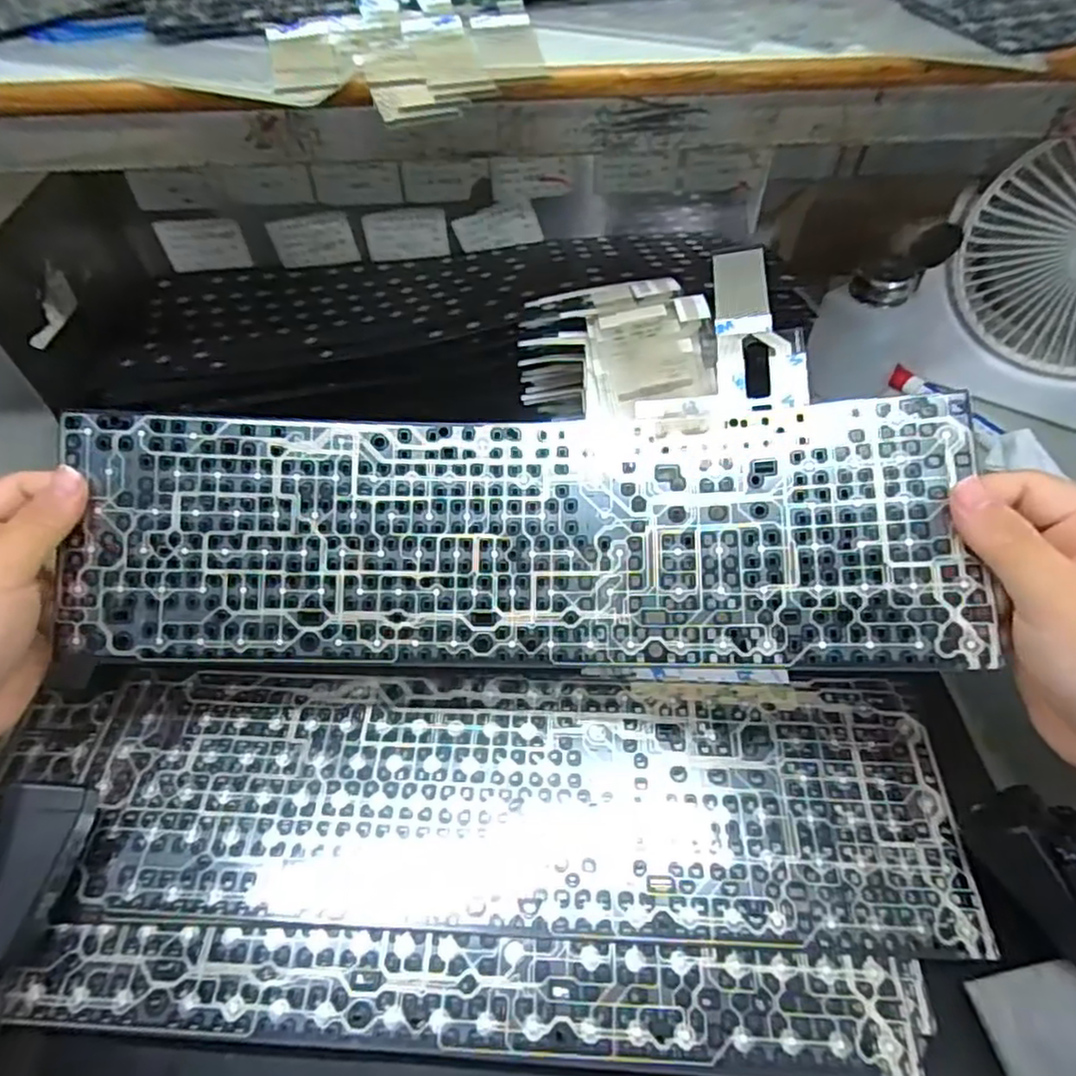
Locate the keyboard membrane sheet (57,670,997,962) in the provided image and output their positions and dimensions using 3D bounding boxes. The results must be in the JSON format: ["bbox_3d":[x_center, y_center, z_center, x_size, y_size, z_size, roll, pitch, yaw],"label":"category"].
[{"bbox_3d":[-0.010,0.124,0.333,0.406,0.007,0.123,1,53,3],"label":"keyboard membrane sheet"}]

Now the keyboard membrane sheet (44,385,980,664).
[{"bbox_3d":[-0.018,0.000,0.323,0.407,0.031,0.119,-1,80,6],"label":"keyboard membrane sheet"}]

